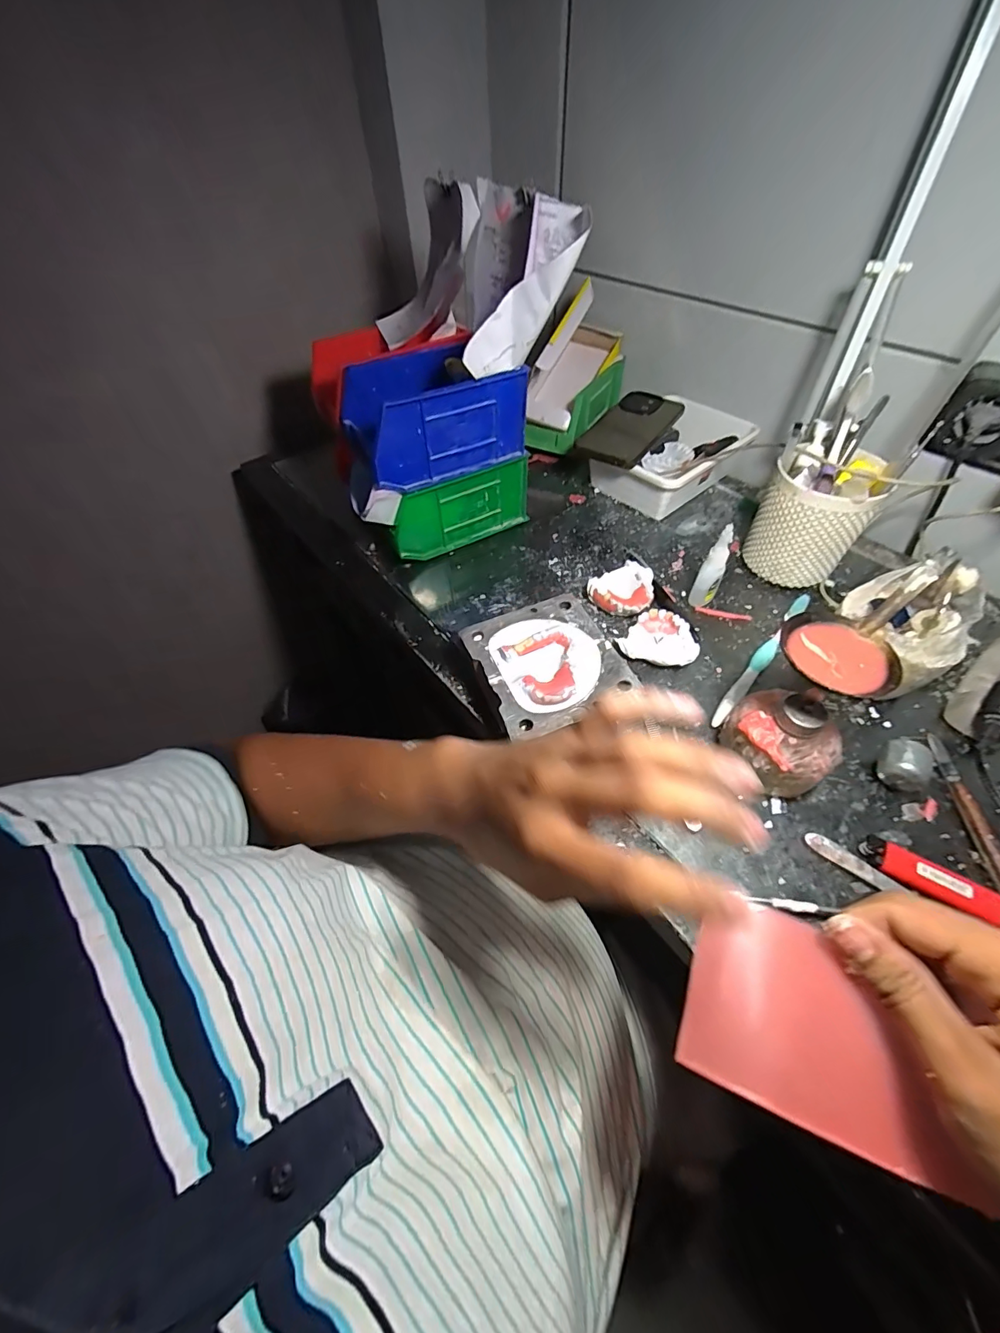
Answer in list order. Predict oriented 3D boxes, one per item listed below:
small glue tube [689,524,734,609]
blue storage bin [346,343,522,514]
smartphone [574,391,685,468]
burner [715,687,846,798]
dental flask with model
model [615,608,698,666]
[{"bbox_3d":[0.206,-0.094,0.447,0.023,0.086,0.017,-35,59,-22],"label":"small glue tube"},{"bbox_3d":[-0.077,-0.249,0.474,0.181,0.094,0.102,-27,56,-17],"label":"blue storage bin"},{"bbox_3d":[0.164,-0.299,0.575,0.083,0.015,0.163,29,59,22],"label":"smartphone"},{"bbox_3d":[0.207,0.055,0.340,0.064,0.073,0.072,-33,58,-21],"label":"burner"},{"bbox_3d":[0.038,0.000,0.411,0.113,0.039,0.114,-21,55,-13],"label":"dental flask with model"},{"bbox_3d":[0.152,-0.028,0.437,0.068,0.027,0.050,17,56,15],"label":"model"}]

